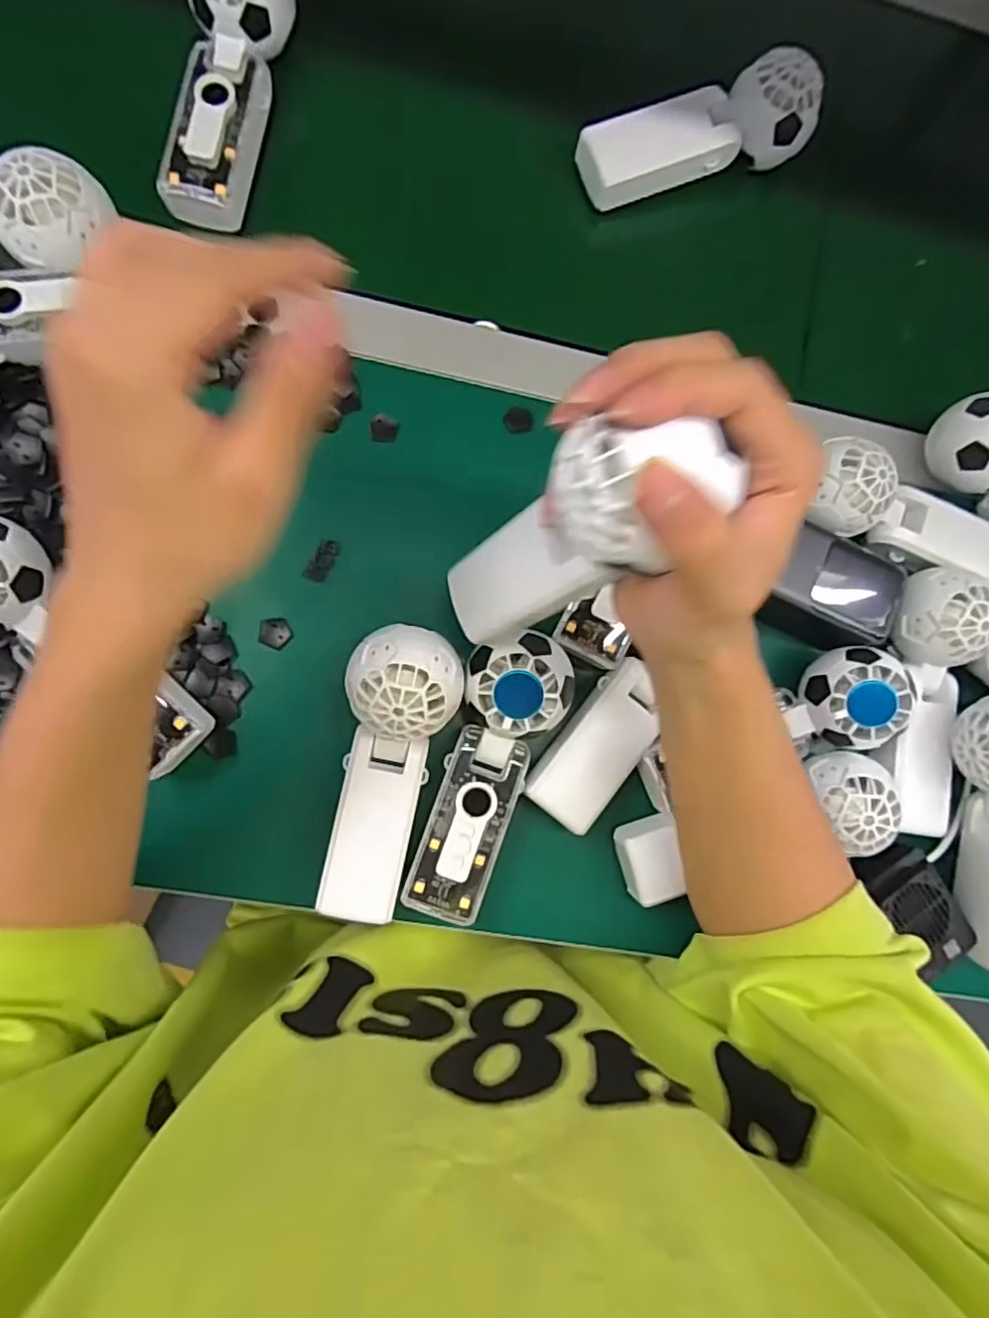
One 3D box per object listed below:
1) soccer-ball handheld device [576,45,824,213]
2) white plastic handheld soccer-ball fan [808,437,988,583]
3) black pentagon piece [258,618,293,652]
[{"bbox_3d":[0.138,-0.362,0.436,0.159,0.065,0.053,-18,86,-9],"label":"soccer-ball handheld device"},{"bbox_3d":[0.282,-0.089,0.409,0.162,0.044,0.052,18,82,-5],"label":"white plastic handheld soccer-ball fan"},{"bbox_3d":[-0.135,-0.017,0.385,0.019,0.004,0.019,28,81,-4],"label":"black pentagon piece"}]

